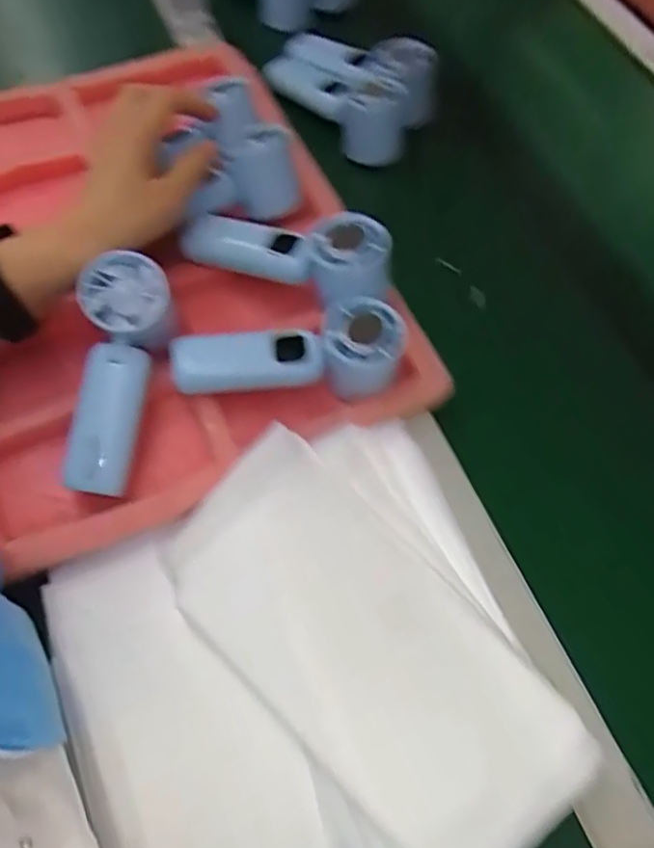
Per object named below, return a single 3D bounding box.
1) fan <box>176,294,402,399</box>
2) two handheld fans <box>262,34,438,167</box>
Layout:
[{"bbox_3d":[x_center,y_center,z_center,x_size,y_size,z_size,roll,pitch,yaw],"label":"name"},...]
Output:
[{"bbox_3d":[-0.025,-0.043,0.408,0.153,0.040,0.056,-11,64,-8],"label":"fan"},{"bbox_3d":[0.022,-0.312,0.553,0.140,0.060,0.096,40,69,16],"label":"two handheld fans"}]

